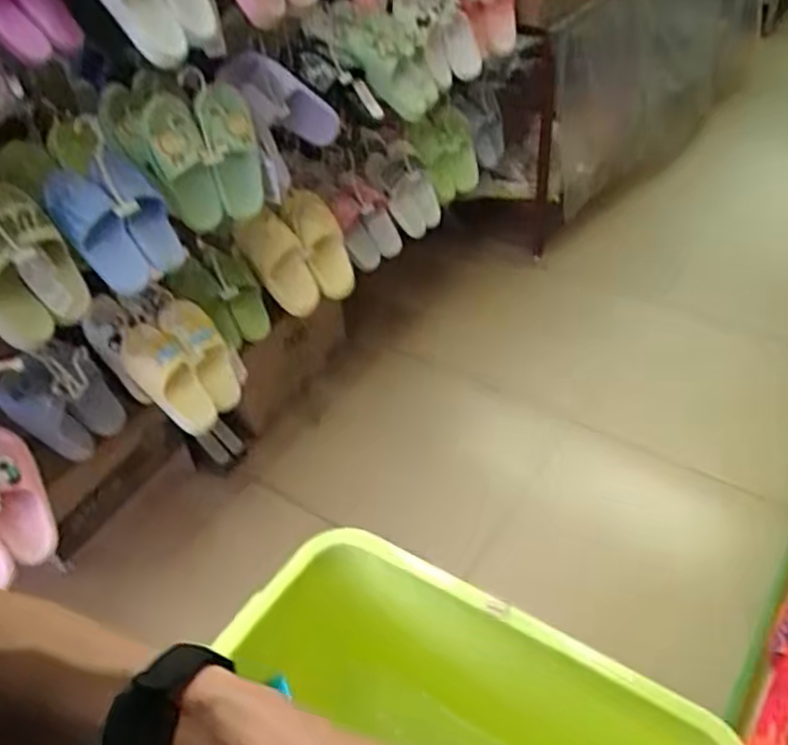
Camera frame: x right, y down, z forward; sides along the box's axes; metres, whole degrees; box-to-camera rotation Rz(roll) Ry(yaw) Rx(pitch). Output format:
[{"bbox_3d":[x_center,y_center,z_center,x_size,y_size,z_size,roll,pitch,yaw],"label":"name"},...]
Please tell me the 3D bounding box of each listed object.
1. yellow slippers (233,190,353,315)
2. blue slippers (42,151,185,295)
[{"bbox_3d":[-0.208,-0.268,1.605,0.204,0.260,0.068,-39,2,14],"label":"yellow slippers"},{"bbox_3d":[-0.462,-0.248,1.225,0.162,0.080,0.223,-34,94,-22],"label":"blue slippers"}]

